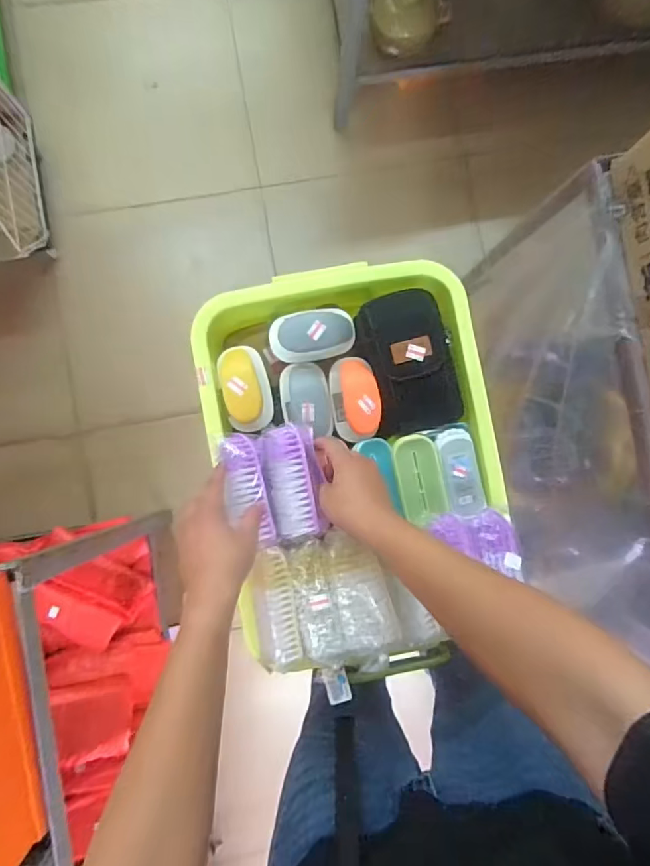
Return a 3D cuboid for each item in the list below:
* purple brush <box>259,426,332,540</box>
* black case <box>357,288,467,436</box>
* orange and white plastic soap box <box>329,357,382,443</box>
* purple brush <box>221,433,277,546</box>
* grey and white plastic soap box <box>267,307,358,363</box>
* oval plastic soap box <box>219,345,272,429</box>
[{"bbox_3d":[-0.037,0.059,0.619,0.068,0.041,0.134,-10,82,-3],"label":"purple brush"},{"bbox_3d":[0.115,-0.094,0.676,0.120,0.062,0.180,-11,89,-3],"label":"black case"},{"bbox_3d":[0.041,-0.045,0.676,0.063,0.045,0.109,-3,88,-3],"label":"orange and white plastic soap box"},{"bbox_3d":[-0.095,0.068,0.609,0.045,0.034,0.141,-18,82,-3],"label":"purple brush"},{"bbox_3d":[-0.015,-0.129,0.662,0.112,0.054,0.057,-13,89,-3],"label":"grey and white plastic soap box"},{"bbox_3d":[-0.106,-0.059,0.664,0.065,0.039,0.110,-13,94,-23],"label":"oval plastic soap box"}]

